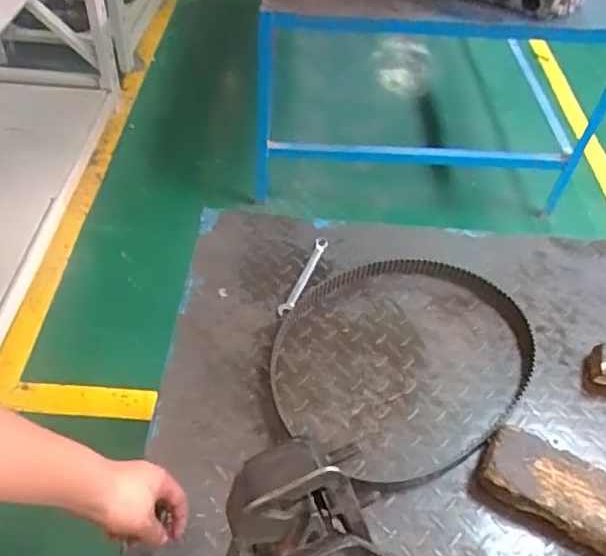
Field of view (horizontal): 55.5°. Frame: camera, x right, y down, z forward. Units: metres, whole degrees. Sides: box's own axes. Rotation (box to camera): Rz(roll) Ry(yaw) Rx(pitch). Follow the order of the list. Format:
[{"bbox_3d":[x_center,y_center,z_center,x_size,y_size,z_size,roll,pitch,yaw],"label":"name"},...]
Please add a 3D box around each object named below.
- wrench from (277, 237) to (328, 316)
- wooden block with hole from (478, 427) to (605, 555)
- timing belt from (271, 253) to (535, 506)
[{"bbox_3d":[0.003,-0.004,0.933,0.021,0.015,0.177,20,49,12],"label":"wrench"},{"bbox_3d":[0.373,0.292,0.683,0.328,0.045,0.095,26,52,19],"label":"wooden block with hole"},{"bbox_3d":[0.142,0.102,0.839,0.344,0.028,0.416,31,53,22],"label":"timing belt"}]

